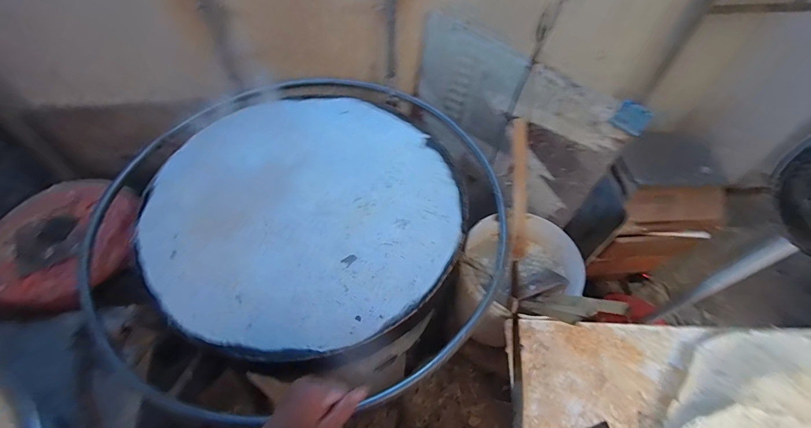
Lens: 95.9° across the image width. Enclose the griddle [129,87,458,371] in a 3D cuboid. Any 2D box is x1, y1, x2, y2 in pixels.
[{"bbox_3d":[-0.196,-0.042,0.733,0.613,0.050,0.642,1,55,-1],"label":"griddle"}]

